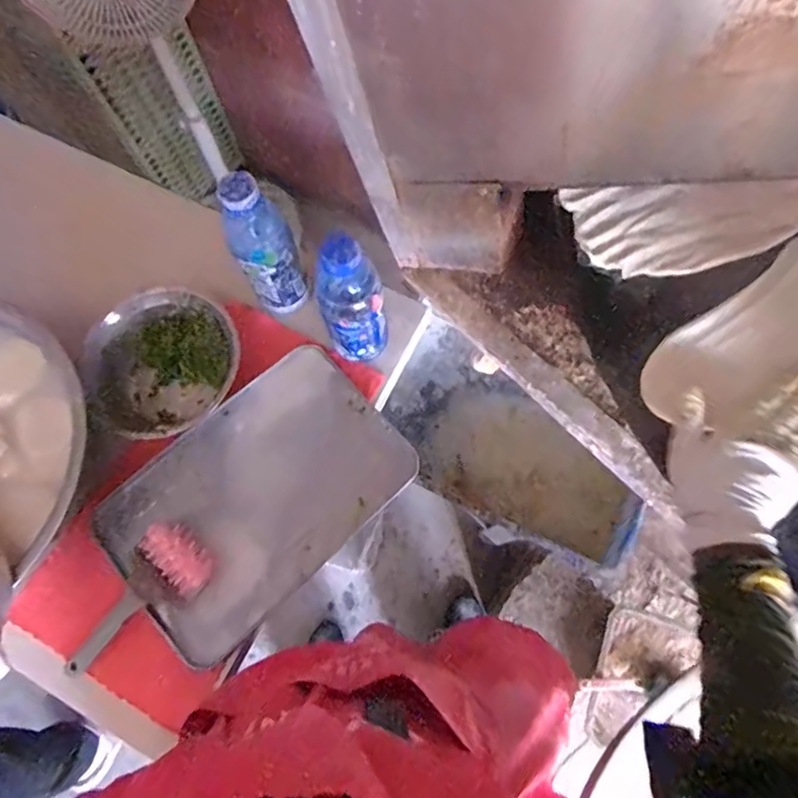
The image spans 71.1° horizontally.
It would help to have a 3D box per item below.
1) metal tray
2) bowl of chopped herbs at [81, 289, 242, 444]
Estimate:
[{"bbox_3d":[-0.167,0.112,0.658,0.336,0.044,0.228,-41,75,-11],"label":"metal tray"},{"bbox_3d":[-0.292,-0.045,0.688,0.191,0.058,0.166,-25,72,-6],"label":"bowl of chopped herbs"}]

